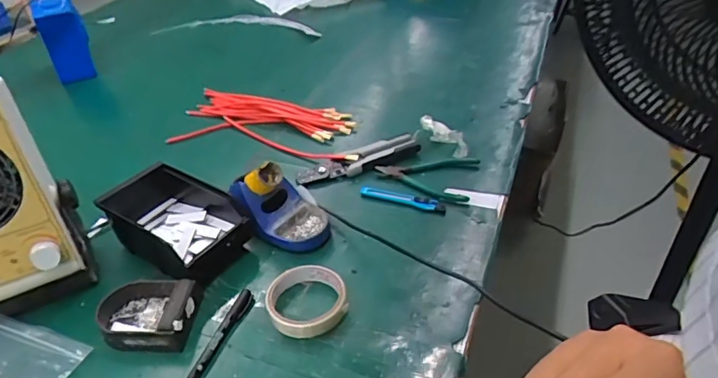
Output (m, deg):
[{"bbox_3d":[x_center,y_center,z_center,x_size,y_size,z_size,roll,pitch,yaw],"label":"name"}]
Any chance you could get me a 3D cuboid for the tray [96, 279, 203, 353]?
[{"bbox_3d":[-0.242,0.134,0.565,0.111,0.032,0.082,-3,38,0],"label":"tray"}]

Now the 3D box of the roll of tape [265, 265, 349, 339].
[{"bbox_3d":[-0.060,0.123,0.579,0.088,0.025,0.088,-2,38,1],"label":"roll of tape"}]

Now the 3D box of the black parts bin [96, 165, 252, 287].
[{"bbox_3d":[-0.245,0.037,0.662,0.192,0.068,0.122,22,45,27],"label":"black parts bin"}]

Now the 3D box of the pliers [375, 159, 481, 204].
[{"bbox_3d":[0.108,-0.030,0.789,0.147,0.008,0.126,15,42,21],"label":"pliers"}]

